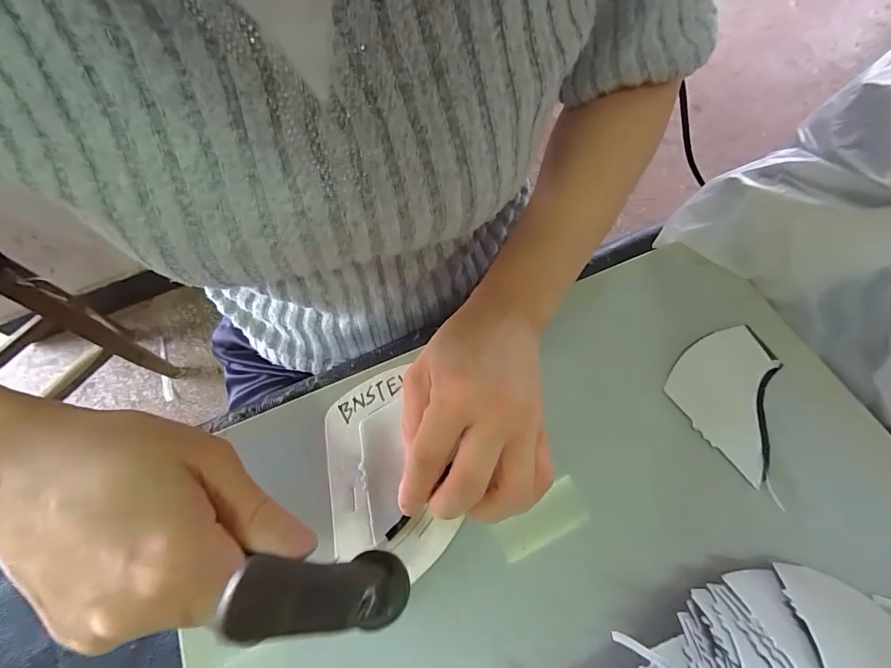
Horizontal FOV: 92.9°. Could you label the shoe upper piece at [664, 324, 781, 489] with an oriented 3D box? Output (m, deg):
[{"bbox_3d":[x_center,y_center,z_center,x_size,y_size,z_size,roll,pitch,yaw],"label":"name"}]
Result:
[{"bbox_3d":[0.169,0.034,0.261,0.058,0.004,0.091,21,67,12],"label":"shoe upper piece"}]

